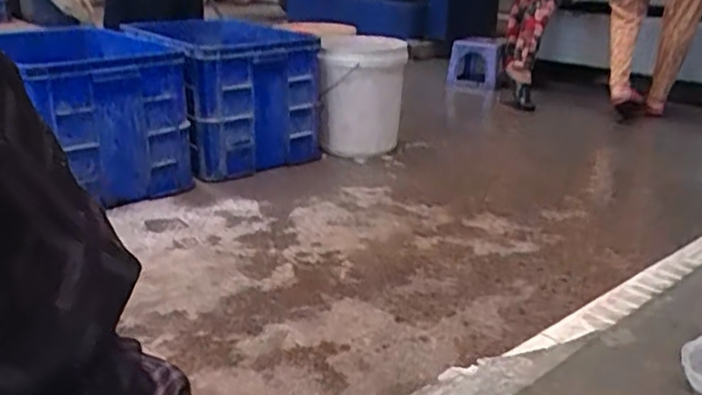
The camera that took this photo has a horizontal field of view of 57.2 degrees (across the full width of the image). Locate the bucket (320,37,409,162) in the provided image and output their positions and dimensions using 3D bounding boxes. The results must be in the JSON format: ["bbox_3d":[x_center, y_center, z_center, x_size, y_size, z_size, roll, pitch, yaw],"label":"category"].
[{"bbox_3d":[0.032,-0.289,1.940,0.259,0.369,0.291,0,22,-1],"label":"bucket"}]

